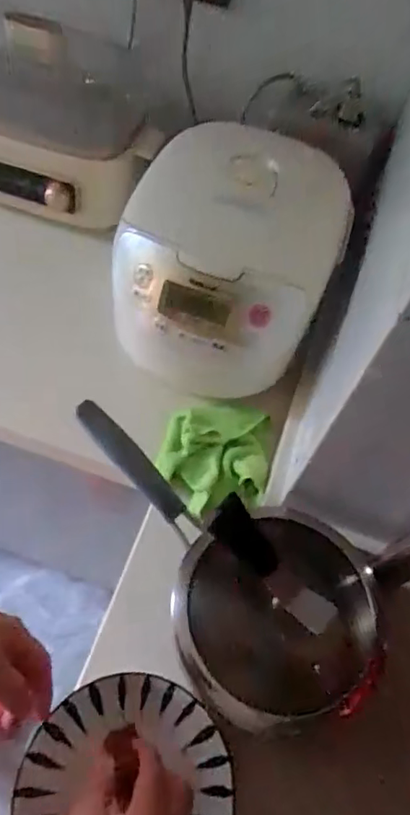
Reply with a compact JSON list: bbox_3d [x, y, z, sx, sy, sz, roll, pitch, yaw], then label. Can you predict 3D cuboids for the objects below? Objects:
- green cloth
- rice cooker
[{"bbox_3d":[0.015,0.061,0.649,0.135,0.037,0.127,-11,60,-7],"label":"green cloth"},{"bbox_3d":[0.028,-0.186,0.674,0.230,0.172,0.299,16,60,9],"label":"rice cooker"}]

